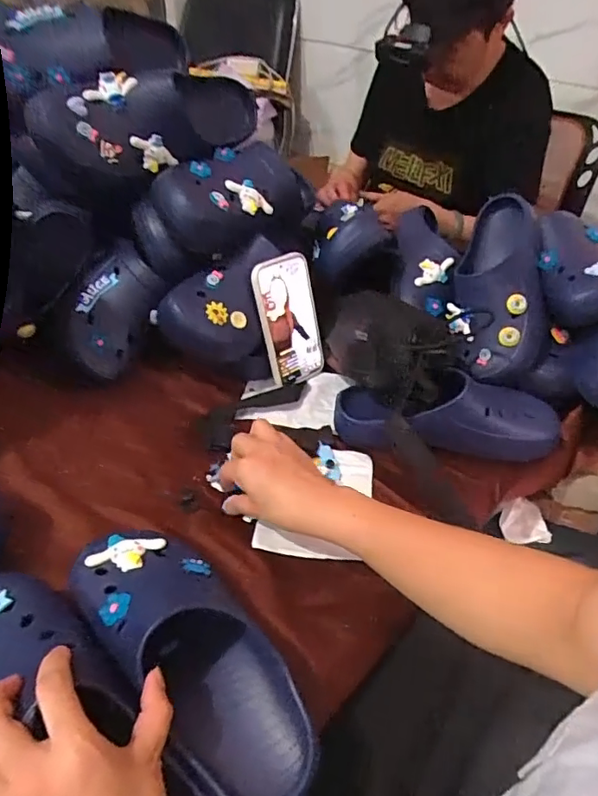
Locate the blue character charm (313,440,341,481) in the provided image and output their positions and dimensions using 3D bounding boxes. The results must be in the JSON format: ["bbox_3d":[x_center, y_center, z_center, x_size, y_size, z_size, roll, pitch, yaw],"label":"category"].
[{"bbox_3d":[0.031,0.073,0.601,0.025,0.008,0.053,-10,44,-13],"label":"blue character charm"}]

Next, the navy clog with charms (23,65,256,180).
[{"bbox_3d":[-0.171,-0.347,0.645,0.104,0.095,0.292,34,51,30],"label":"navy clog with charms"}]

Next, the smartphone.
[{"bbox_3d":[-0.011,-0.101,0.681,0.088,0.164,0.011,-30,30,-31],"label":"smartphone"}]

